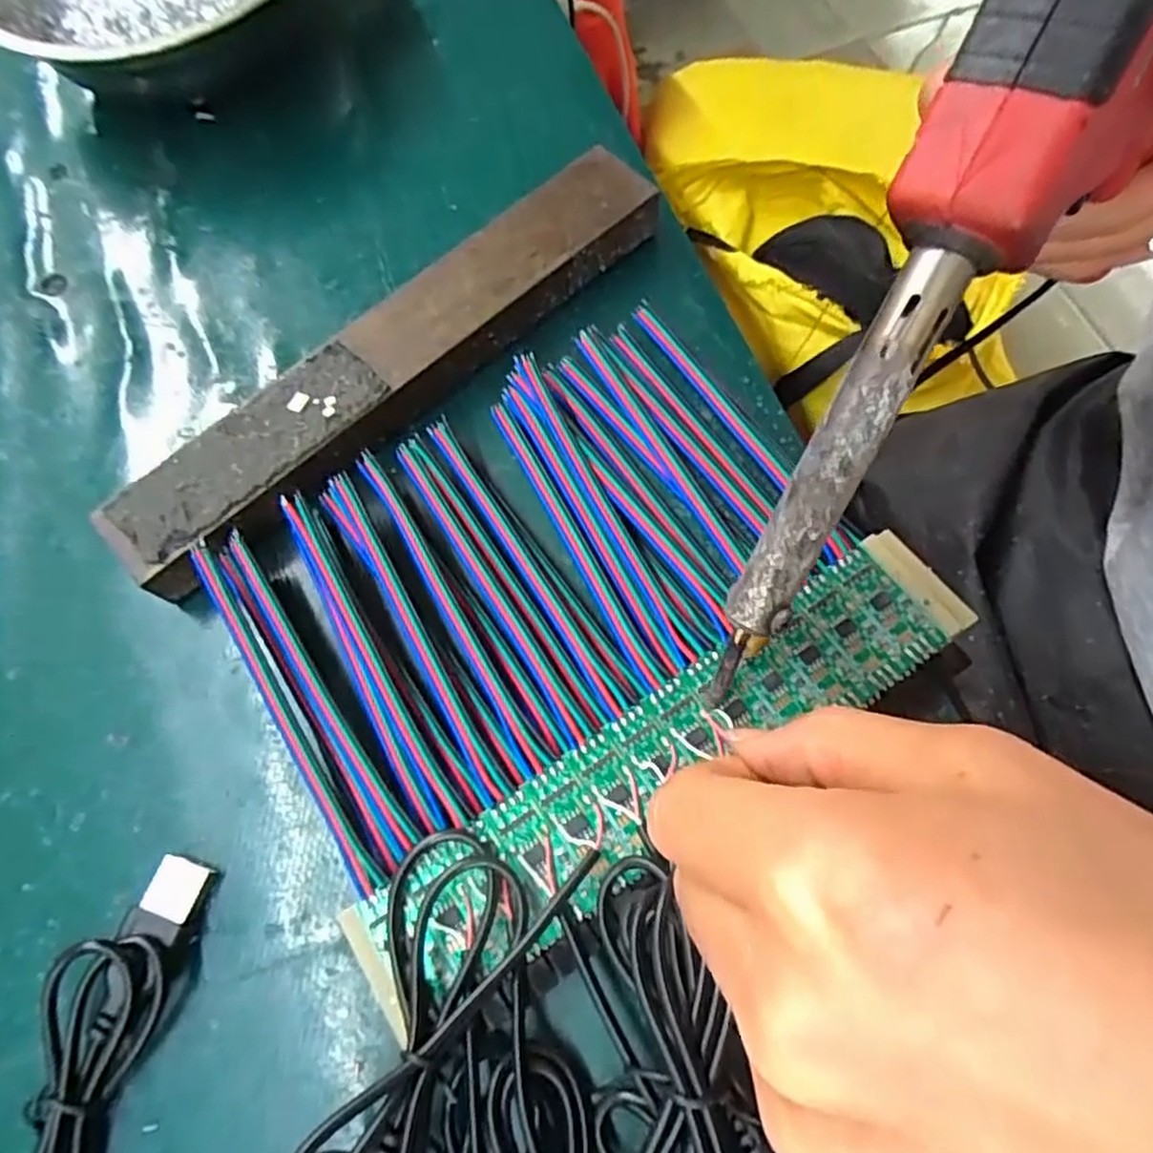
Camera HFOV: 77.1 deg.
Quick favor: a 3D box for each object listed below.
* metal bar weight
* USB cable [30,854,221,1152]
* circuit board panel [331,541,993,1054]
[{"bbox_3d":[-0.052,-0.064,0.217,0.182,0.019,0.031,-42,74,-12],"label":"metal bar weight"},{"bbox_3d":[-0.105,0.138,0.149,0.038,0.014,0.145,-4,70,1],"label":"USB cable"},{"bbox_3d":[0.023,0.044,0.176,0.168,0.009,0.031,-32,72,-9],"label":"circuit board panel"}]

